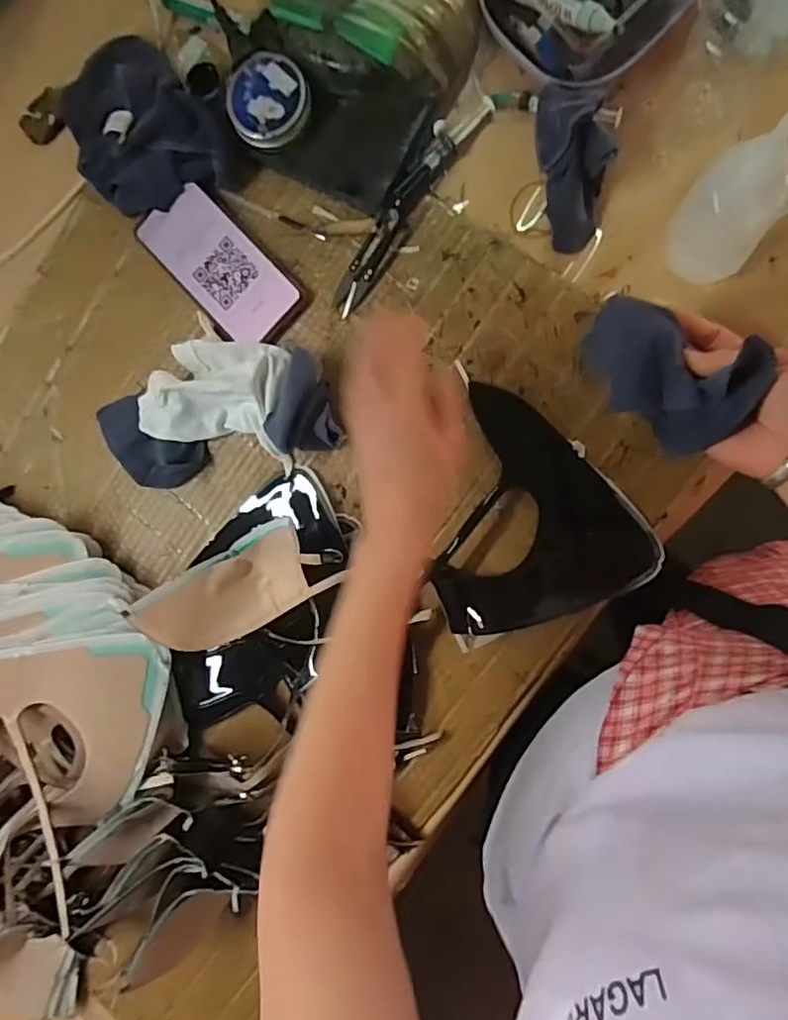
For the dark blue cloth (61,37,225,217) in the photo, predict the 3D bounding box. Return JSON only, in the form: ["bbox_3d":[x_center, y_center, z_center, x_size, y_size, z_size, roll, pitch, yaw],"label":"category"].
[{"bbox_3d":[-0.227,-0.331,0.526,0.117,0.039,0.161,-38,86,8],"label":"dark blue cloth"}]

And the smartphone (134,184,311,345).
[{"bbox_3d":[-0.155,-0.215,0.533,0.079,0.010,0.162,-43,86,8],"label":"smartphone"}]

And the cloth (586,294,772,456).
[{"bbox_3d":[0.181,-0.085,0.404,0.113,0.024,0.089,24,126,26],"label":"cloth"}]

